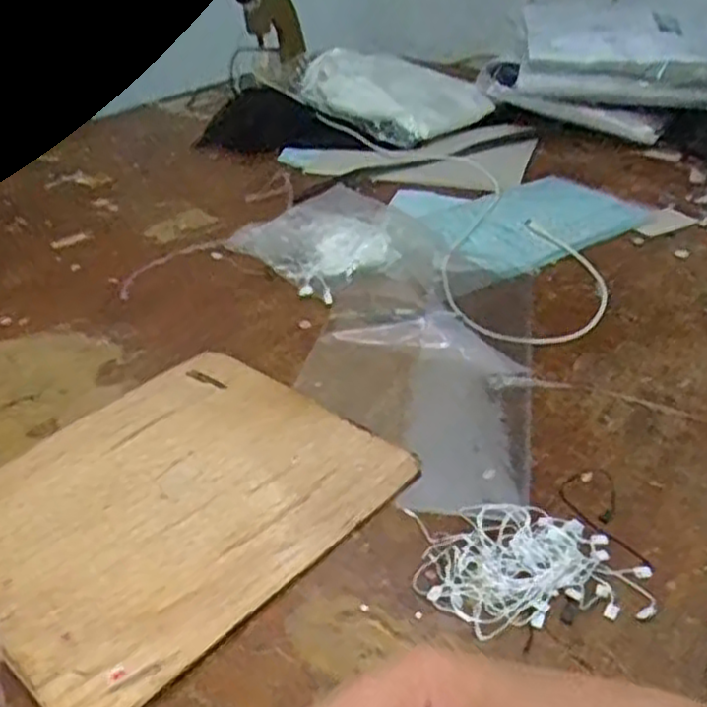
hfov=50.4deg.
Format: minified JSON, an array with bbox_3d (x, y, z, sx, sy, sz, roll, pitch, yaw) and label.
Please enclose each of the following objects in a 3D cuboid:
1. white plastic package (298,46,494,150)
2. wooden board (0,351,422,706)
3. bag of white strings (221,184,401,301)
[{"bbox_3d":[0.045,-0.438,1.248,0.208,0.081,0.308,-27,42,-31],"label":"white plastic package"},{"bbox_3d":[-0.138,0.102,0.548,0.251,0.005,0.284,26,44,34],"label":"wooden board"},{"bbox_3d":[-0.031,-0.134,0.859,0.158,0.035,0.191,-25,41,-29],"label":"bag of white strings"}]

